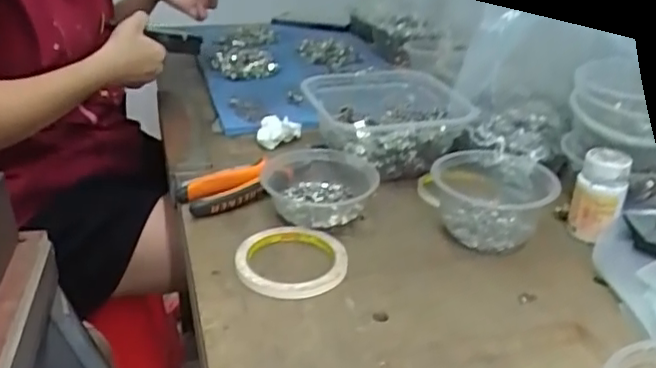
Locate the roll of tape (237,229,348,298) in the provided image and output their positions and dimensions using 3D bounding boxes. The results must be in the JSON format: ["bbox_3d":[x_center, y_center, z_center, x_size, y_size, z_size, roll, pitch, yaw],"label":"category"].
[{"bbox_3d":[-0.032,0.069,0.560,0.097,0.017,0.097,1,27,0],"label":"roll of tape"}]

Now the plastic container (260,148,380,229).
[{"bbox_3d":[-0.009,0.010,0.646,0.115,0.046,0.117,0,27,-1],"label":"plastic container"}]

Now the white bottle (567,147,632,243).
[{"bbox_3d":[0.256,0.013,0.595,0.043,0.082,0.041,12,29,21],"label":"white bottle"}]

